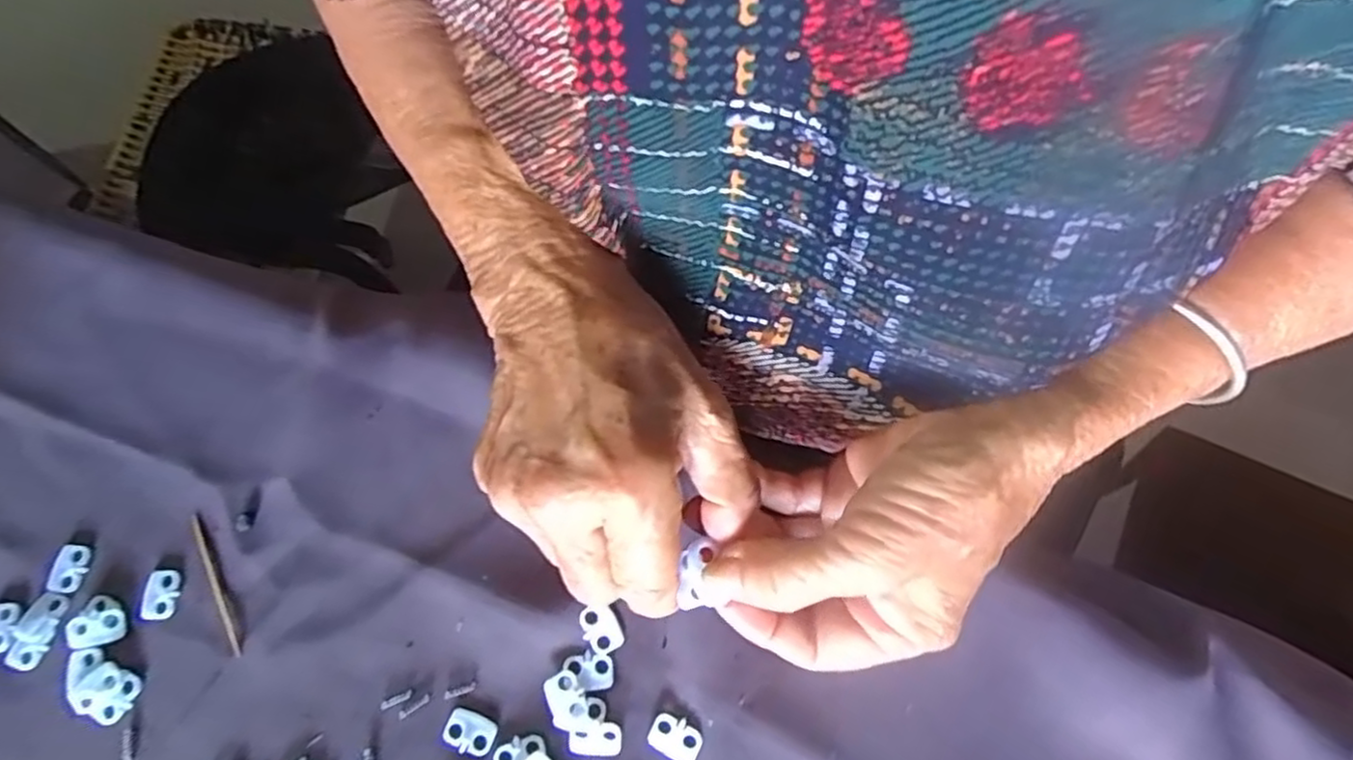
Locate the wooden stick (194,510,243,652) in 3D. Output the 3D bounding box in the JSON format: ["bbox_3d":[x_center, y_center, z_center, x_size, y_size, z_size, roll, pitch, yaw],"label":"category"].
[{"bbox_3d":[-0.182,0.081,0.283,0.005,0.004,0.060,-29,71,-9],"label":"wooden stick"}]

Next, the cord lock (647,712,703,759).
[{"bbox_3d":[0.000,0.129,0.259,0.019,0.004,0.013,22,71,10],"label":"cord lock"}]

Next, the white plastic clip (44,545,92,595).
[{"bbox_3d":[-0.241,0.075,0.284,0.013,0.004,0.018,8,70,5],"label":"white plastic clip"}]

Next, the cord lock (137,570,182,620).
[{"bbox_3d":[-0.202,0.084,0.281,0.011,0.004,0.019,3,69,3],"label":"cord lock"}]

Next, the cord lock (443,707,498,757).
[{"bbox_3d":[-0.076,0.128,0.261,0.019,0.004,0.013,20,71,9],"label":"cord lock"}]

